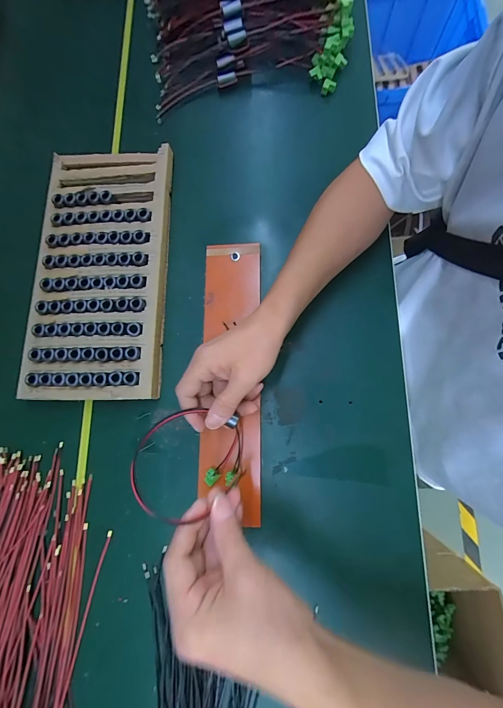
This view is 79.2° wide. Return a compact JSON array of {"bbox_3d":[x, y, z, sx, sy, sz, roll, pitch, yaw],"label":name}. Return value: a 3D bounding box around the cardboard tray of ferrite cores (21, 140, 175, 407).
[{"bbox_3d":[-0.203,-0.118,0.407,0.176,0.033,0.352,-2,78,5],"label":"cardboard tray of ferrite cores"}]

